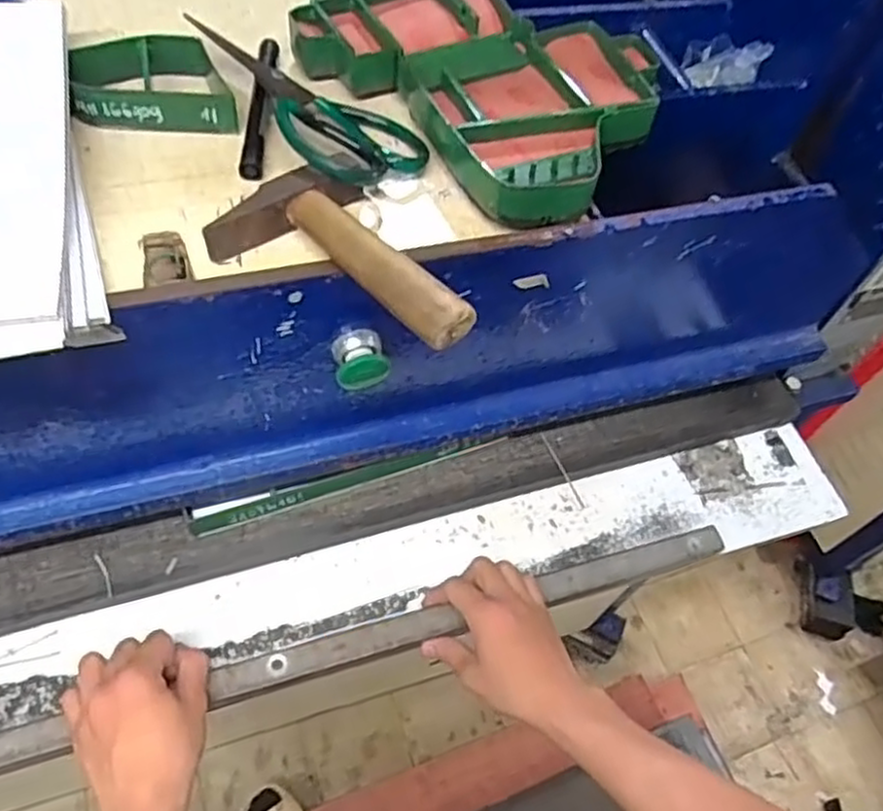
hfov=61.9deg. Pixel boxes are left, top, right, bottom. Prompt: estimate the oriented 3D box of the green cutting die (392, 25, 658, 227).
[{"bbox_3d":[0.079,-0.216,0.535,0.184,0.045,0.185,-20,57,-20],"label":"green cutting die"}]

